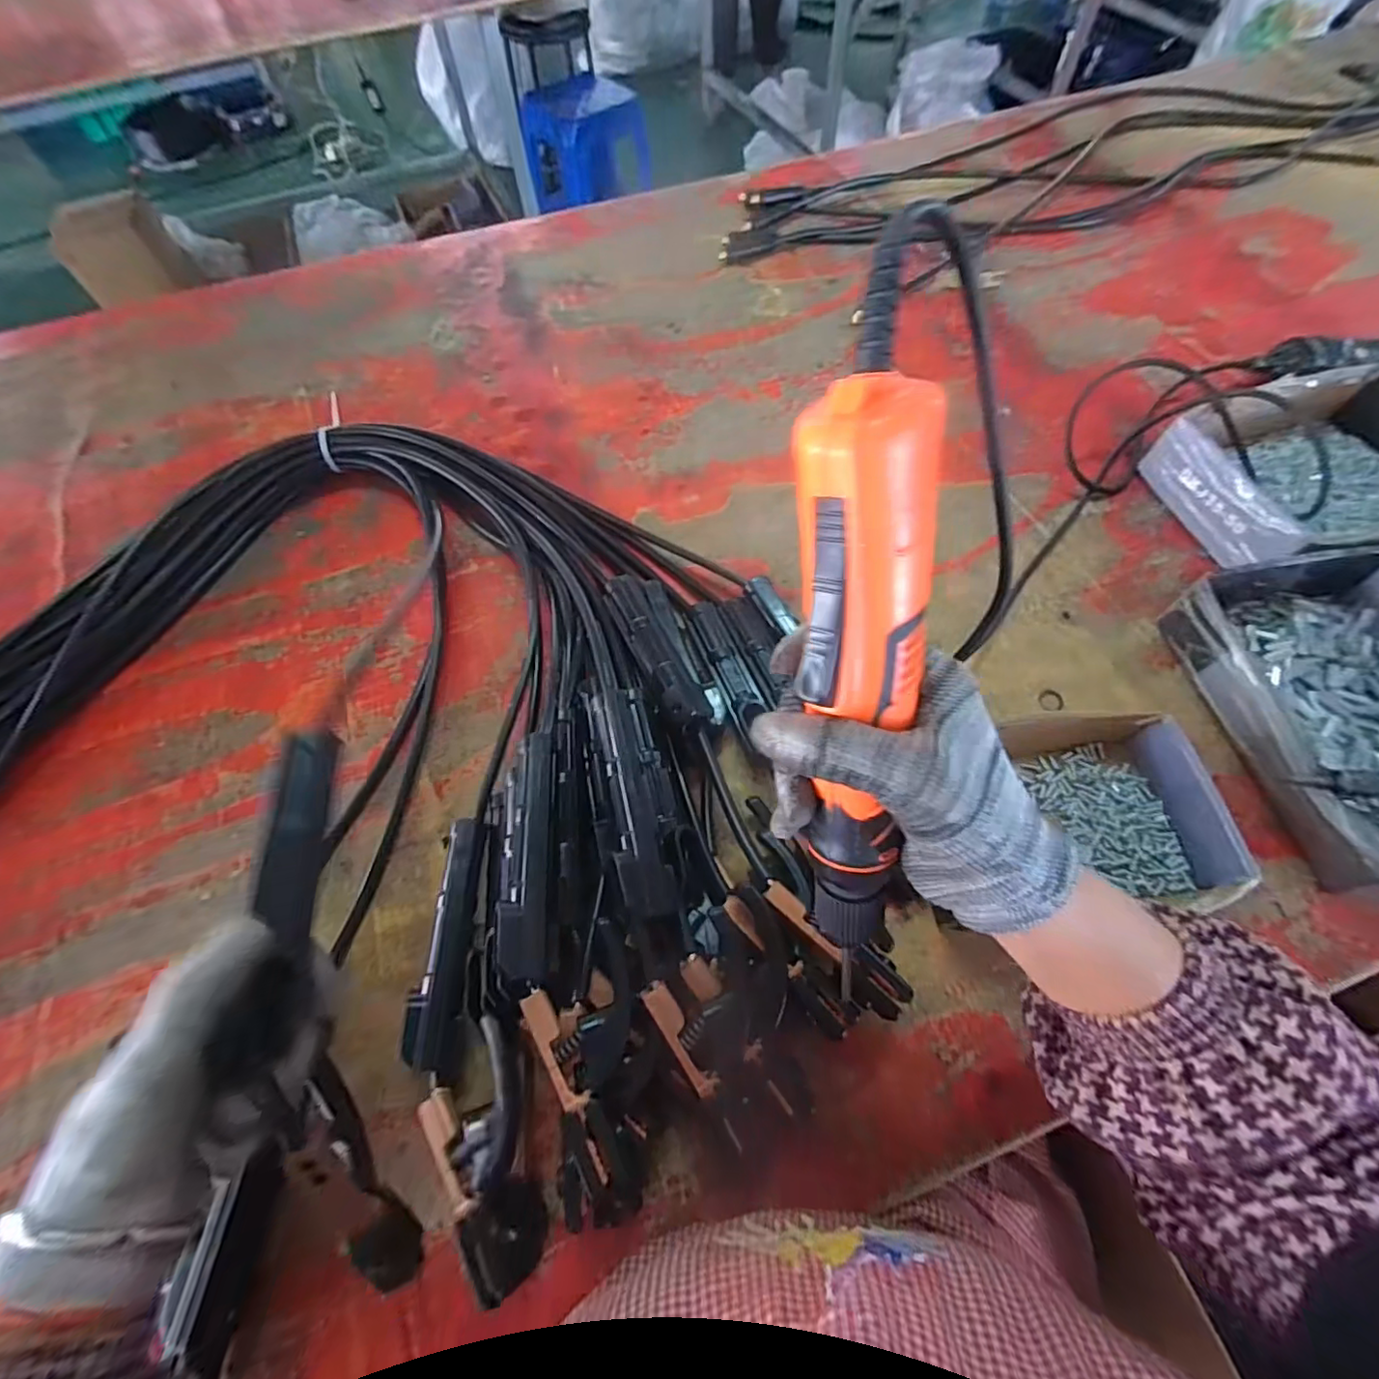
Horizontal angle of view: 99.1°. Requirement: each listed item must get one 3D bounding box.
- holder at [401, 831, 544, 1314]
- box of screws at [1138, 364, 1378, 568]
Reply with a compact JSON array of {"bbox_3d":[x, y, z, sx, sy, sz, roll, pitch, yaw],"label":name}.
[{"bbox_3d":[-0.141,0.215,0.376,0.061,0.044,0.253,-18,63,-7],"label":"holder"},{"bbox_3d":[0.603,-0.212,0.569,0.250,0.066,0.187,-17,63,-6],"label":"box of screws"}]

